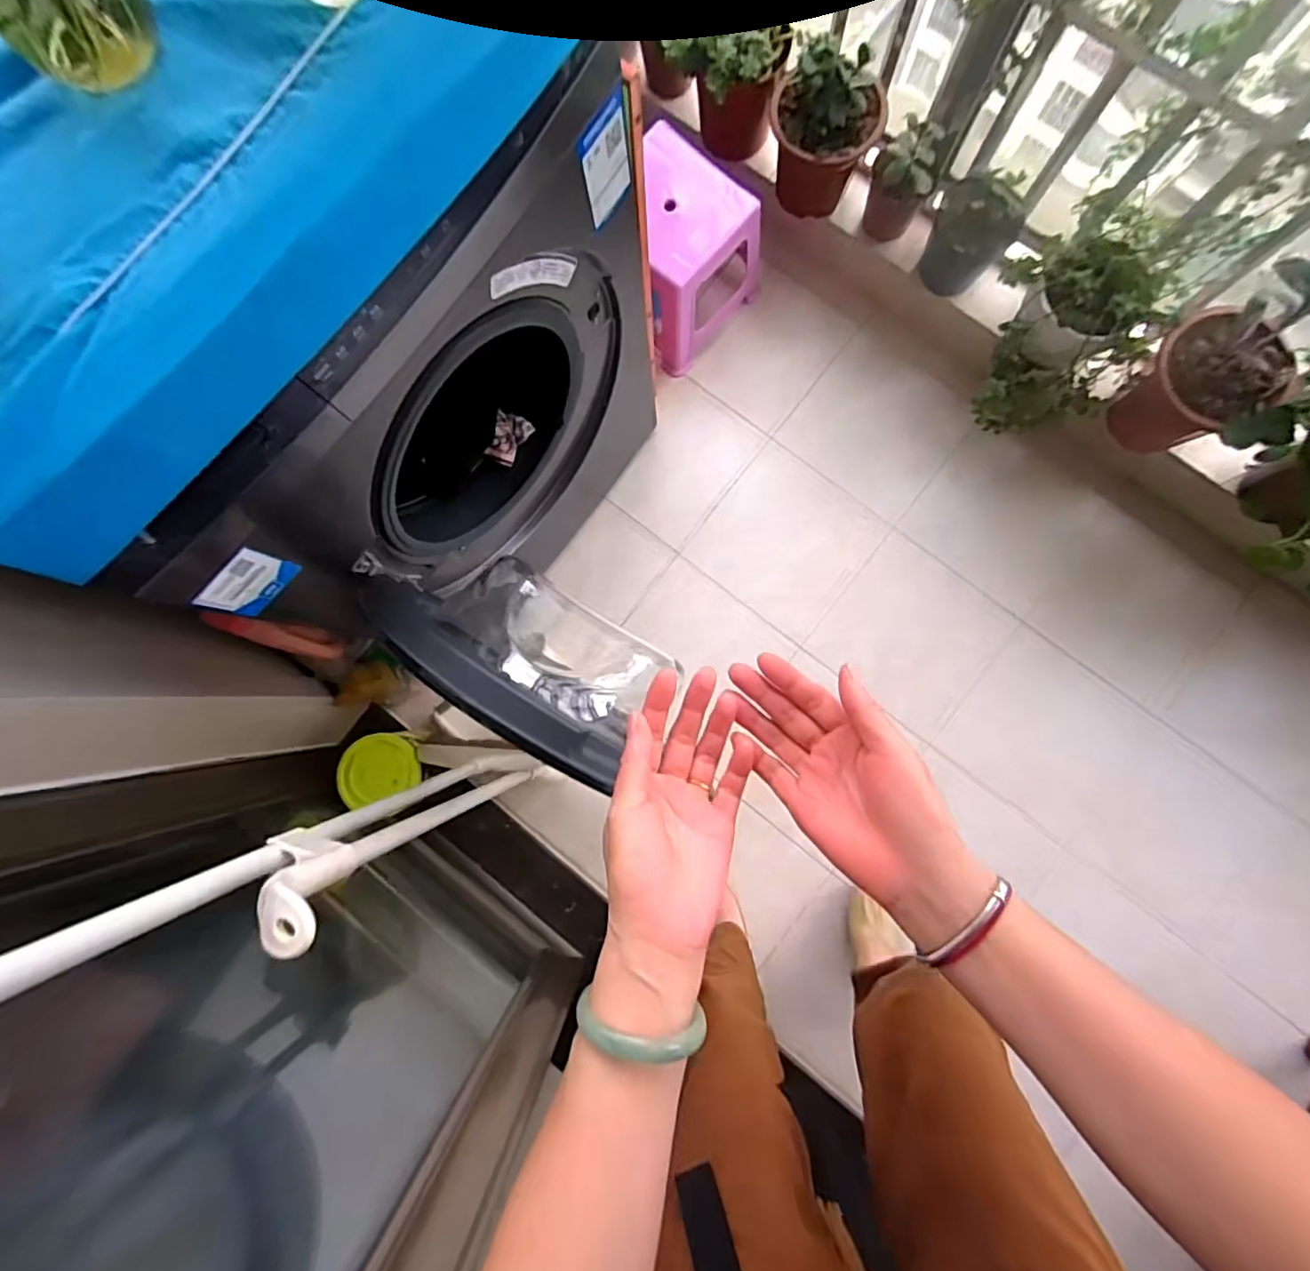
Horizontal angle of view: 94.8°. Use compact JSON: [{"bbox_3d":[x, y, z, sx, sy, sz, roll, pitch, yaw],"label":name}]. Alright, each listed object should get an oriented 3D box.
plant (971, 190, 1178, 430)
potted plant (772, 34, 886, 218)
[{"bbox_3d":[0.670,-0.505,1.000,0.249,0.199,0.253,0,84,3],"label":"plant"},{"bbox_3d":[0.288,-0.867,1.023,0.185,0.209,0.162,13,85,4],"label":"potted plant"}]

